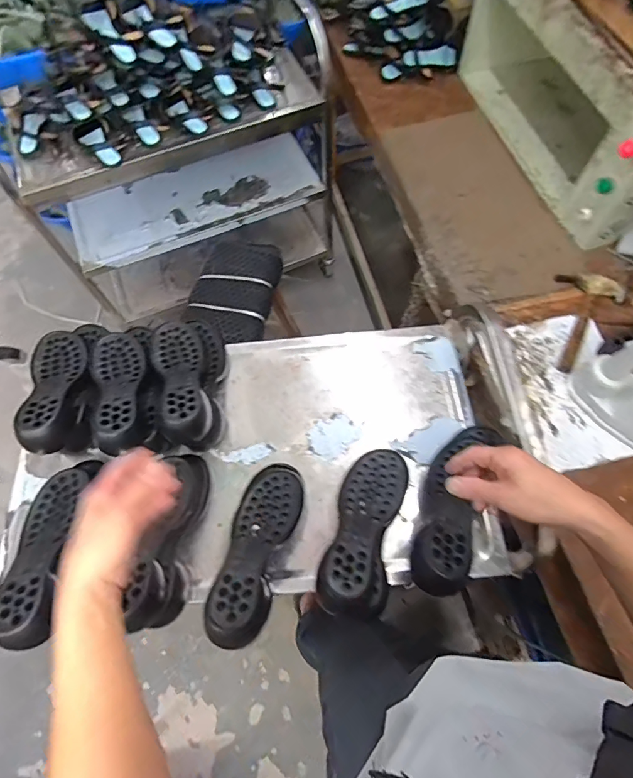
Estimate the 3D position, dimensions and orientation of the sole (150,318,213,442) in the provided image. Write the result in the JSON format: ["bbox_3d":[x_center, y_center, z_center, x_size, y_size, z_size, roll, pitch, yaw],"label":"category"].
[{"bbox_3d":[-0.233,-0.022,0.730,0.085,0.061,0.235,-16,52,-8],"label":"sole"}]

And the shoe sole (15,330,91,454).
[{"bbox_3d":[-0.445,-0.004,0.726,0.096,0.060,0.246,-13,48,-7],"label":"shoe sole"}]

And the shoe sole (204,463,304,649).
[{"bbox_3d":[-0.084,0.222,0.613,0.096,0.043,0.266,12,40,5],"label":"shoe sole"}]

